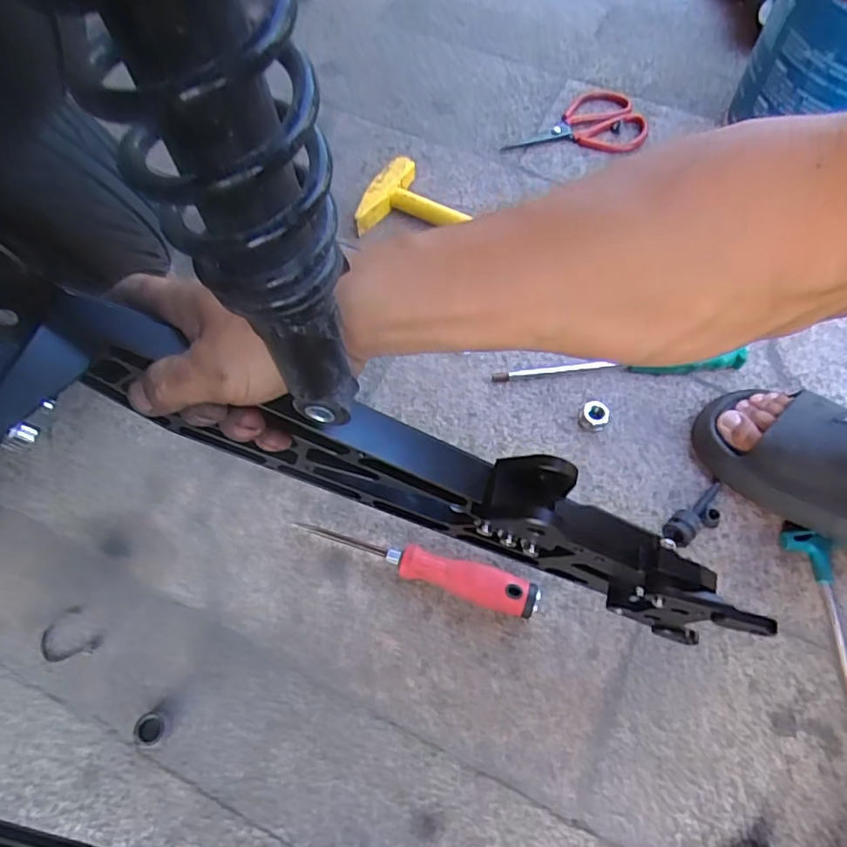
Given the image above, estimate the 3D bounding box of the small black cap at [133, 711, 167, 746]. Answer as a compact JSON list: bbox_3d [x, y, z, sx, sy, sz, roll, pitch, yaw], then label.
[{"bbox_3d":[-0.202,0.225,0.441,0.020,0.010,0.024,25,65,12],"label":"small black cap"}]

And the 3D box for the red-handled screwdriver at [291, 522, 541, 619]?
[{"bbox_3d":[-0.007,0.114,0.487,0.203,0.033,0.026,17,64,8],"label":"red-handled screwdriver"}]

